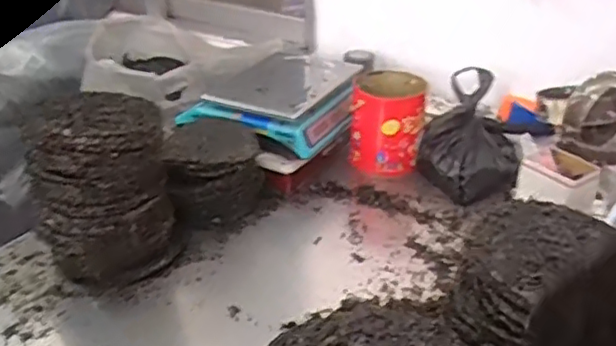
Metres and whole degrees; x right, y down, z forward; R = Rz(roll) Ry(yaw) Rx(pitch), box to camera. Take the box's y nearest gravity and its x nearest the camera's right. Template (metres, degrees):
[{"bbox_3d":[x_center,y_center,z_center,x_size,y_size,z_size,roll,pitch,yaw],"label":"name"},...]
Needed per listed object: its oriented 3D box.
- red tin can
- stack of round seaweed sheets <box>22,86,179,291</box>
[{"bbox_3d":[0.173,-0.105,1.385,0.155,0.183,0.171,5,29,9],"label":"red tin can"},{"bbox_3d":[-0.328,0.032,1.032,0.196,0.292,0.173,-2,28,-3],"label":"stack of round seaweed sheets"}]

